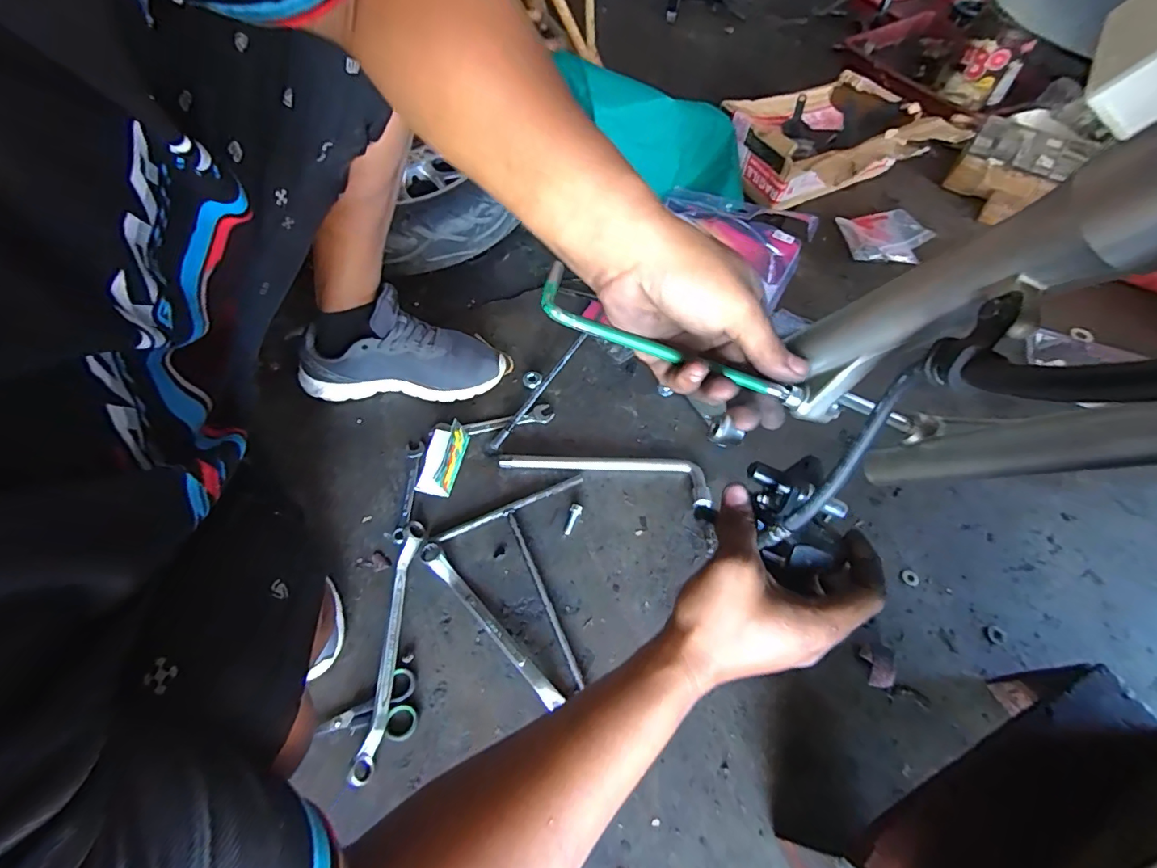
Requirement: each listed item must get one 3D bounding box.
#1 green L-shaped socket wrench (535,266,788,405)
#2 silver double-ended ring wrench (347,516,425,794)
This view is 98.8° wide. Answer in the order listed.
[{"bbox_3d":[0.054,-0.059,0.299,0.159,0.008,0.038,21,60,-3],"label":"green L-shaped socket wrench"},{"bbox_3d":[-0.195,0.213,0.519,0.023,0.024,0.249,1,58,0],"label":"silver double-ended ring wrench"}]

